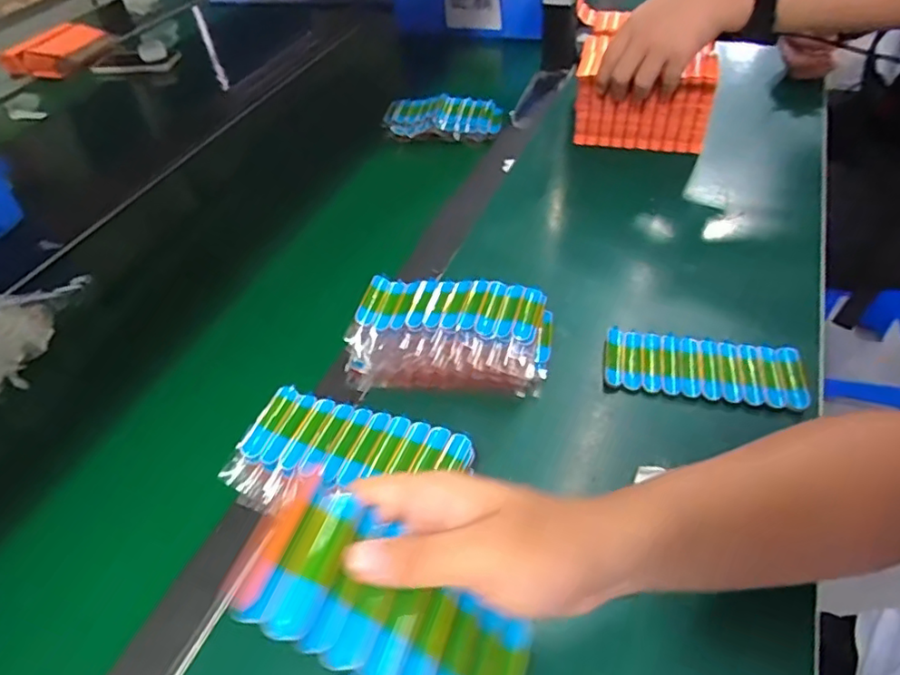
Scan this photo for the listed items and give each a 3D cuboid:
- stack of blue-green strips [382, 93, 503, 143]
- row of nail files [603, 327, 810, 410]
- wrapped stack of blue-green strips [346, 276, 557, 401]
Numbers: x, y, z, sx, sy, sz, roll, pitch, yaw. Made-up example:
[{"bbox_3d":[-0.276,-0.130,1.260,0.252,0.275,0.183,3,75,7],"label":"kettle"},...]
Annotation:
[{"bbox_3d":[-0.009,-0.296,0.799,0.156,0.031,0.079,5,48,12],"label":"stack of blue-green strips"},{"bbox_3d":[0.211,0.025,0.487,0.157,0.012,0.059,7,48,12],"label":"row of nail files"},{"bbox_3d":[0.001,-0.001,0.502,0.162,0.062,0.088,6,48,12],"label":"wrapped stack of blue-green strips"}]

